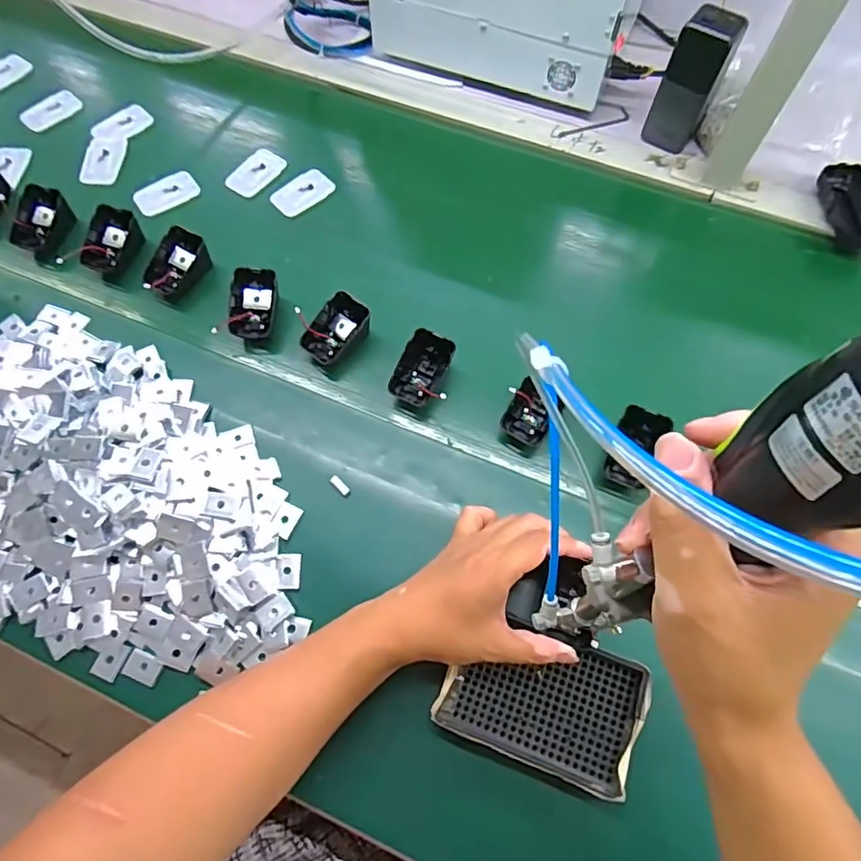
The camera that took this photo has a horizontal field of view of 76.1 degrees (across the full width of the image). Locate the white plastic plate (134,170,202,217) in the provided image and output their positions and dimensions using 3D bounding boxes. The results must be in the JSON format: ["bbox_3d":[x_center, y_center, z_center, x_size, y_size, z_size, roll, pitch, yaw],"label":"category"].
[{"bbox_3d":[-0.305,-0.275,0.637,0.075,0.008,0.042,-40,83,-23],"label":"white plastic plate"}]

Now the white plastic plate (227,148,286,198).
[{"bbox_3d":[-0.206,-0.304,0.647,0.046,0.005,0.070,37,71,11],"label":"white plastic plate"}]

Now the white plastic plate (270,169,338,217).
[{"bbox_3d":[-0.148,-0.275,0.638,0.071,0.008,0.046,-42,74,-13],"label":"white plastic plate"}]

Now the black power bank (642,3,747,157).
[{"bbox_3d":[0.290,-0.385,0.614,0.060,0.128,0.059,29,69,11],"label":"black power bank"}]

